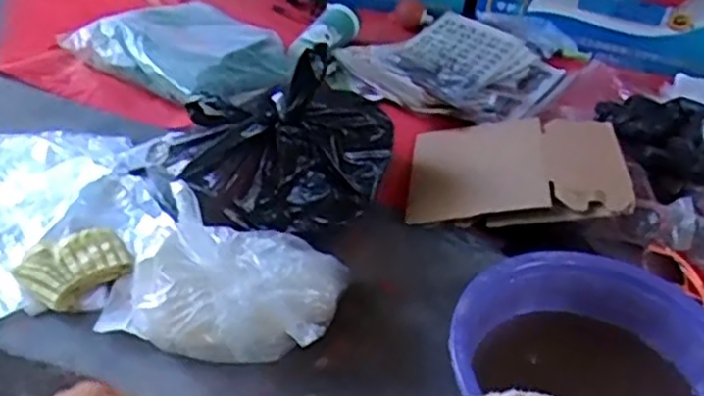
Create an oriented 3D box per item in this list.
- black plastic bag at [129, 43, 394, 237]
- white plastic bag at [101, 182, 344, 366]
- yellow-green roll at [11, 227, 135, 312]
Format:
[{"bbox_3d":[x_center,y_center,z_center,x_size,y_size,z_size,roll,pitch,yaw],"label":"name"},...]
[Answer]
[{"bbox_3d":[-0.086,-0.080,0.884,0.285,0.217,0.185,-17,45,-29],"label":"black plastic bag"},{"bbox_3d":[-0.133,0.091,0.730,0.256,0.151,0.122,6,39,-5],"label":"white plastic bag"},{"bbox_3d":[-0.312,0.077,0.804,0.091,0.025,0.111,35,48,28],"label":"yellow-green roll"}]

